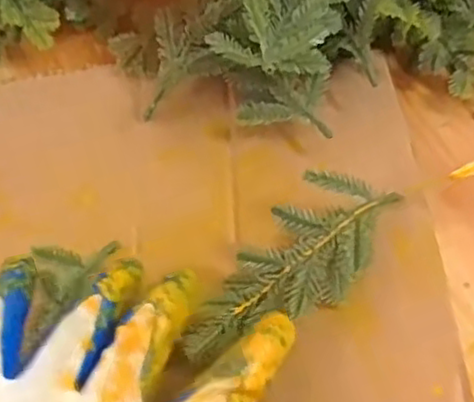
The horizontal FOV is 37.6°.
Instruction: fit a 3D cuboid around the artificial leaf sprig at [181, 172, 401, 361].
[{"bbox_3d":[0.023,0.029,0.307,0.108,0.022,0.048,-39,58,-6],"label":"artificial leaf sprig"}]

